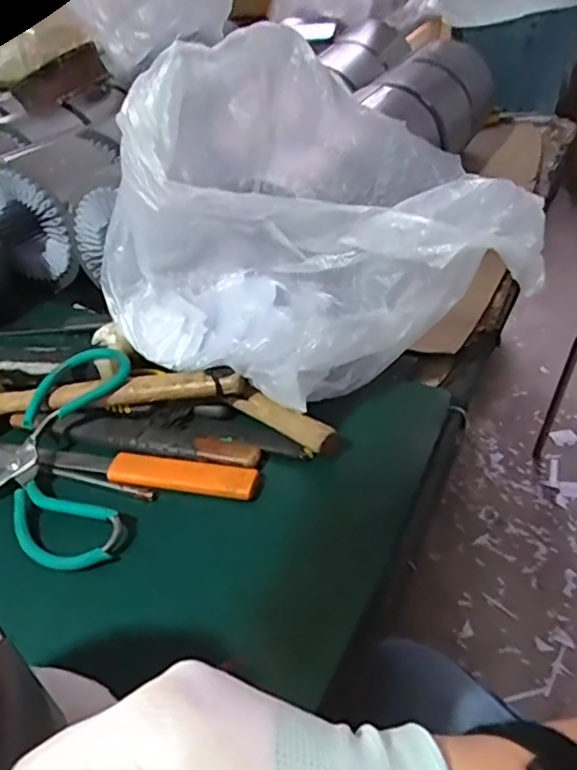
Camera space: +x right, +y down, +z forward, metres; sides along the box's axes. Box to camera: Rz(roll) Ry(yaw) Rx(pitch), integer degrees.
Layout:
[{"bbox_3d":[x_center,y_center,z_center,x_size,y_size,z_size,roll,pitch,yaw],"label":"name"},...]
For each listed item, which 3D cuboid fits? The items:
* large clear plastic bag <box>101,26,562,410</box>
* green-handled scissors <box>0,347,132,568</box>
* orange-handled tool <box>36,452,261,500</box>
[{"bbox_3d":[0.008,-0.129,0.488,0.309,0.221,0.189,-12,40,-8],"label":"large clear plastic bag"},{"bbox_3d":[-0.182,0.053,0.470,0.133,0.050,0.184,-12,40,-9],"label":"green-handled scissors"},{"bbox_3d":[-0.111,0.069,0.481,0.176,0.014,0.027,5,41,12],"label":"orange-handled tool"}]

